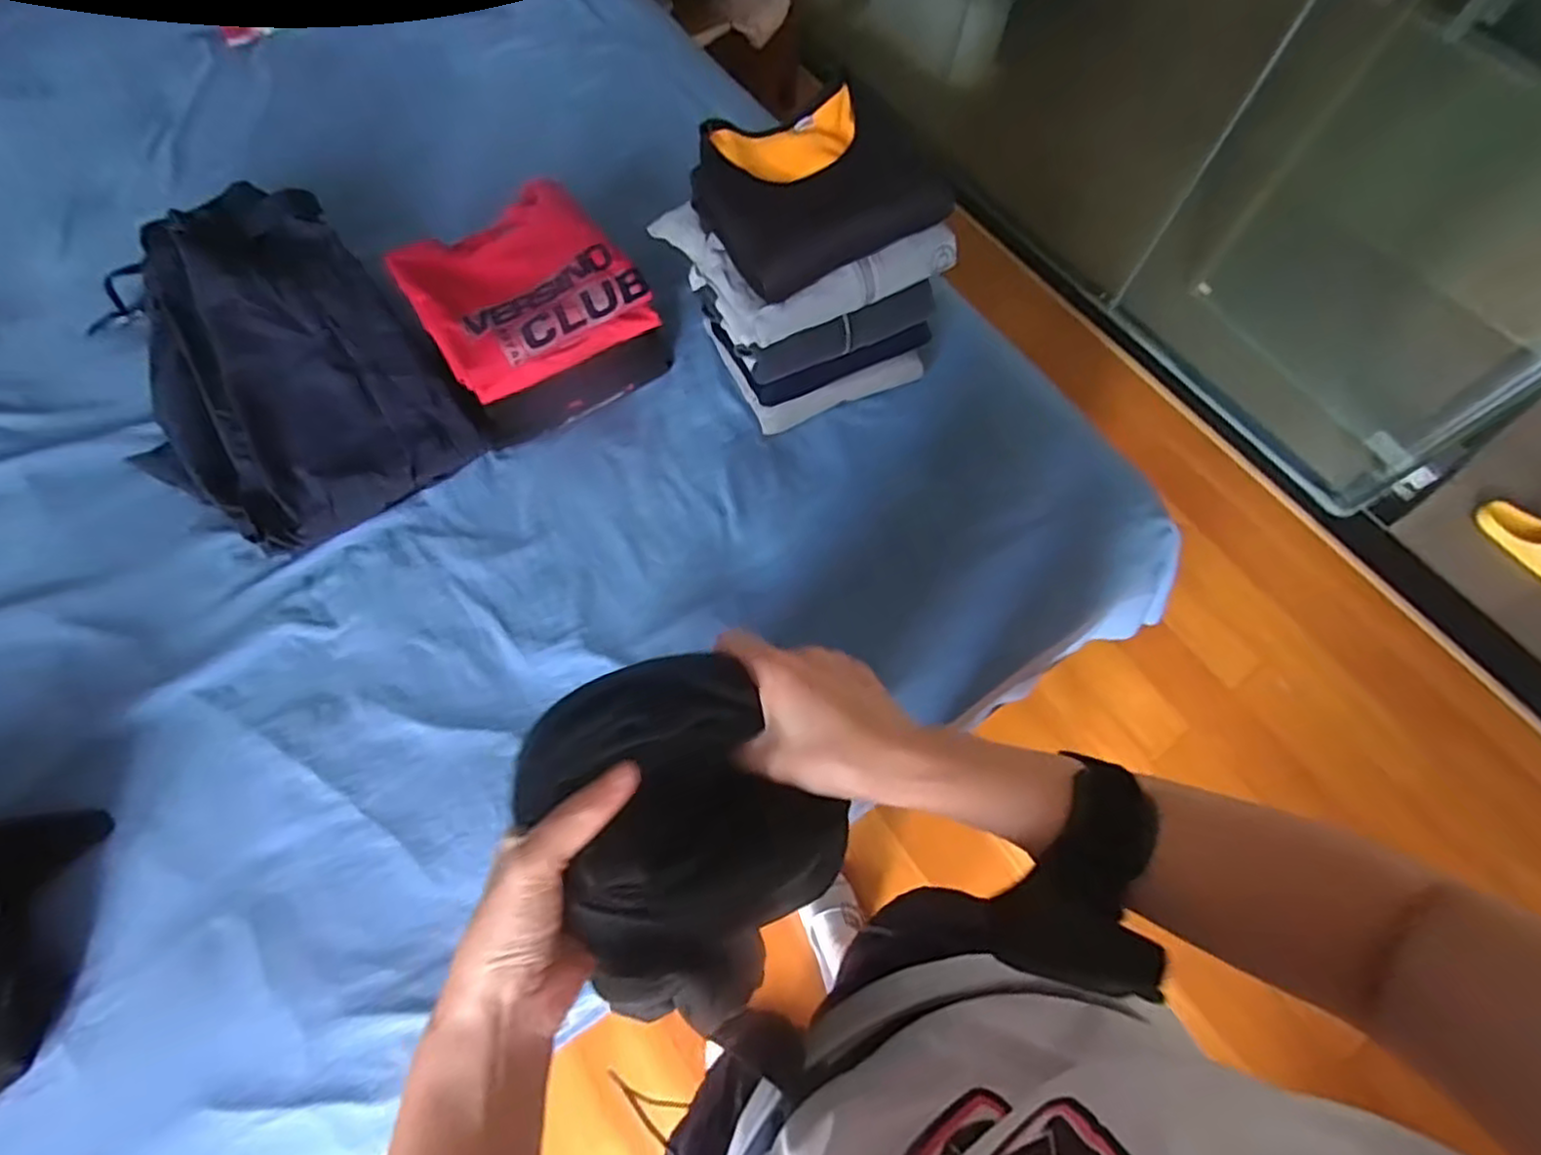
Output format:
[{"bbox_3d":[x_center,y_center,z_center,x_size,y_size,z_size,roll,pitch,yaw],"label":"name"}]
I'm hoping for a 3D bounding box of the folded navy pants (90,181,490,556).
[{"bbox_3d":[-0.645,-0.270,0.906,0.328,0.109,0.539,-35,69,-19],"label":"folded navy pants"}]

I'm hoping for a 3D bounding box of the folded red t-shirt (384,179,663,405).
[{"bbox_3d":[-0.332,-0.390,0.911,0.255,0.073,0.271,-30,68,-17],"label":"folded red t-shirt"}]

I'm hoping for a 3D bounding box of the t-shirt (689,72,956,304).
[{"bbox_3d":[0.051,-0.440,0.779,0.237,0.090,0.188,-26,70,-15],"label":"t-shirt"}]

